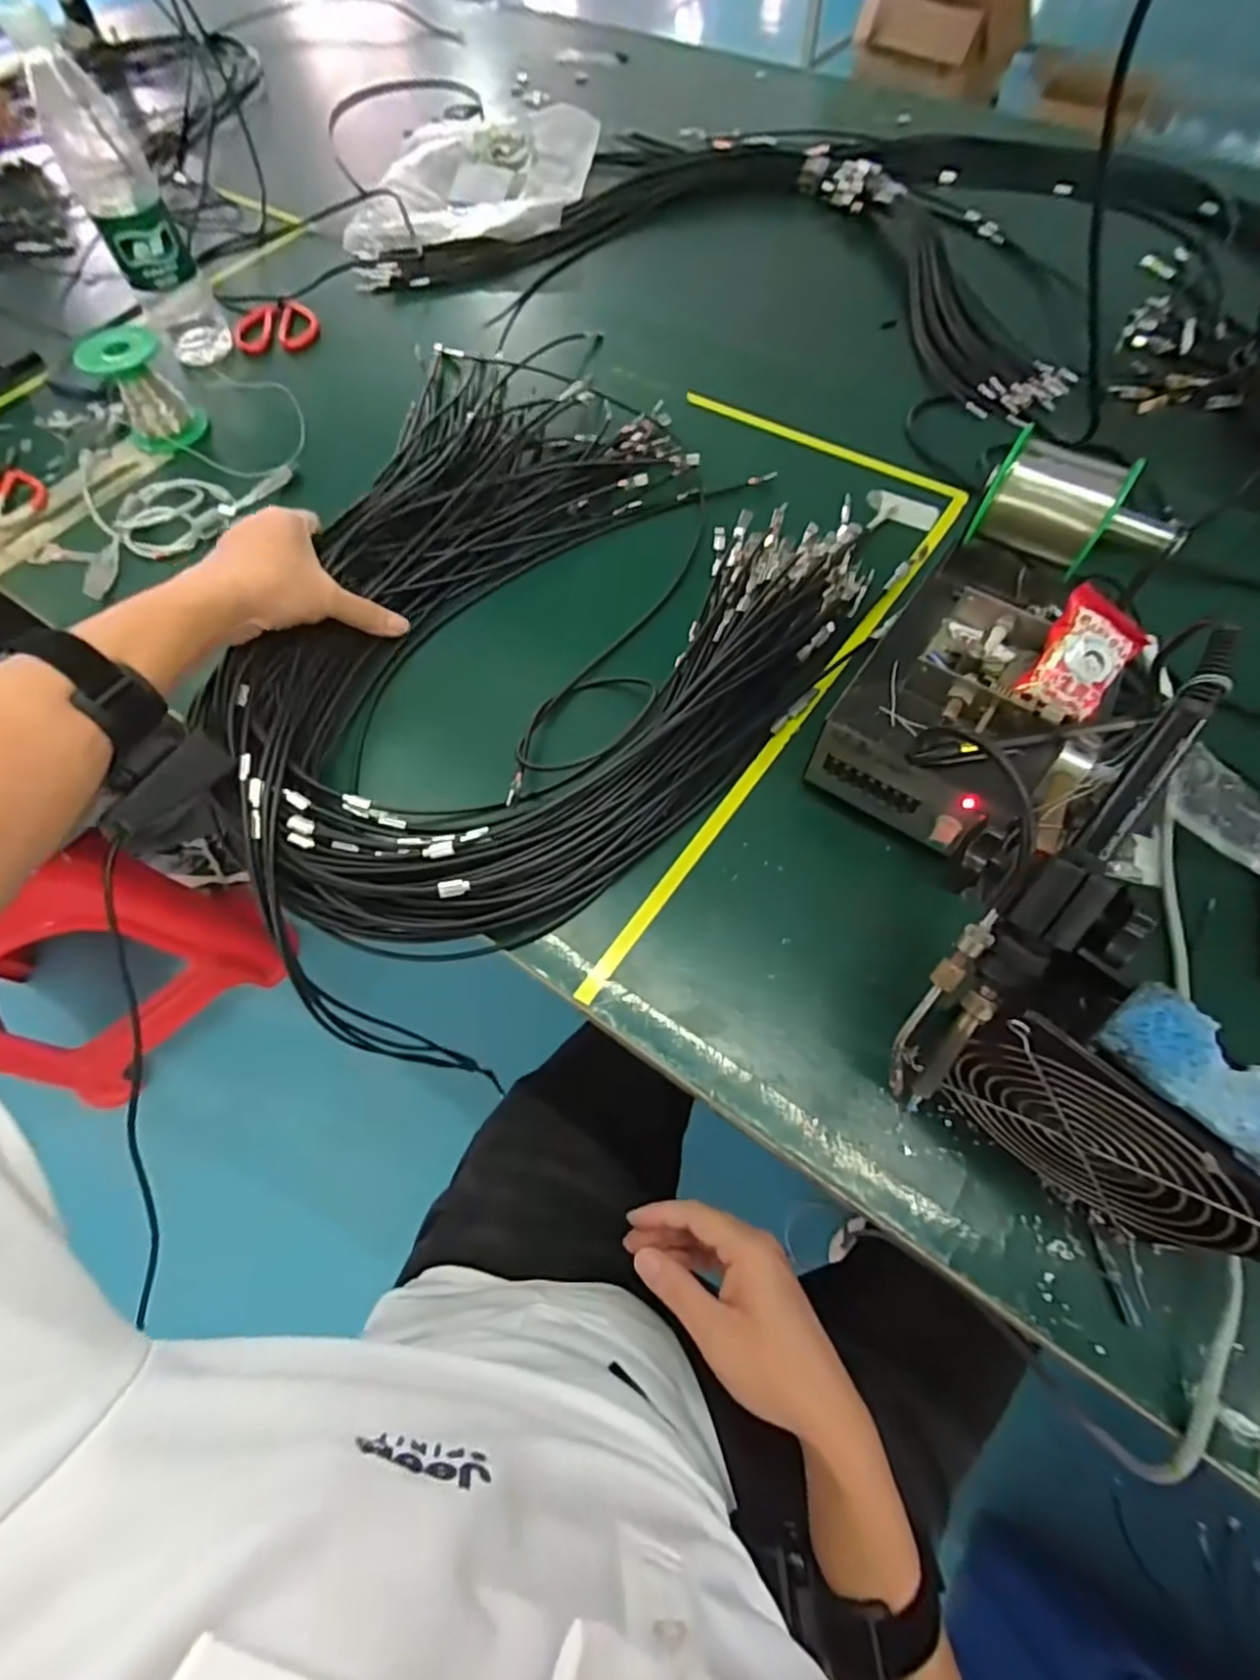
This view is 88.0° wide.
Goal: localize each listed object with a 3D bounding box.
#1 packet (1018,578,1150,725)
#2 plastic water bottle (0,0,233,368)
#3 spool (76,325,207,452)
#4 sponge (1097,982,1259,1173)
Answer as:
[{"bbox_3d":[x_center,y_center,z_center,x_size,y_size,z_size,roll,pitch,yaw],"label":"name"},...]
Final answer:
[{"bbox_3d":[0.247,-0.101,0.353,0.043,0.016,0.068,28,97,8],"label":"packet"},{"bbox_3d":[-0.446,-0.557,0.590,0.067,0.200,0.072,-30,68,-11],"label":"plastic water bottle"},{"bbox_3d":[-0.438,-0.404,0.585,0.066,0.071,0.070,-36,70,-14],"label":"spool"},{"bbox_3d":[0.199,0.080,0.223,0.031,0.012,0.060,-41,71,-15],"label":"sponge"}]

